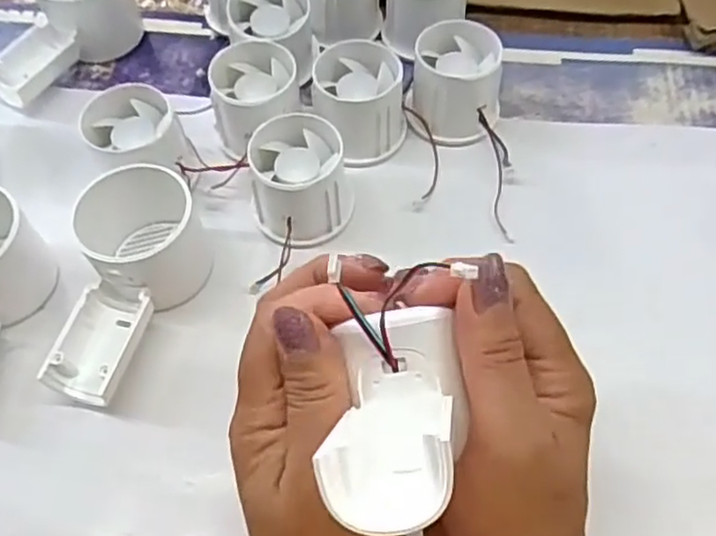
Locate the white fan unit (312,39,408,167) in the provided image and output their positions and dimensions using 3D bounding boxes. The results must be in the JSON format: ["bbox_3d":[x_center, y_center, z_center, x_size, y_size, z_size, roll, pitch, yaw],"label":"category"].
[{"bbox_3d":[0.001,-0.098,0.401,0.052,0.045,0.055,-2,59,1],"label":"white fan unit"}]

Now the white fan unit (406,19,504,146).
[{"bbox_3d":[0.059,-0.111,0.406,0.054,0.049,0.056,4,60,4],"label":"white fan unit"}]

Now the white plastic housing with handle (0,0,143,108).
[{"bbox_3d":[-0.197,-0.159,0.442,0.049,0.057,0.115,33,66,19],"label":"white plastic housing with handle"}]

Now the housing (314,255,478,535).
[{"bbox_3d":[0.011,0.044,0.200,0.039,0.037,0.082,7,25,6],"label":"housing"}]

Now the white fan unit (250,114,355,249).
[{"bbox_3d":[-0.032,-0.047,0.372,0.055,0.047,0.057,-1,59,2],"label":"white fan unit"}]

